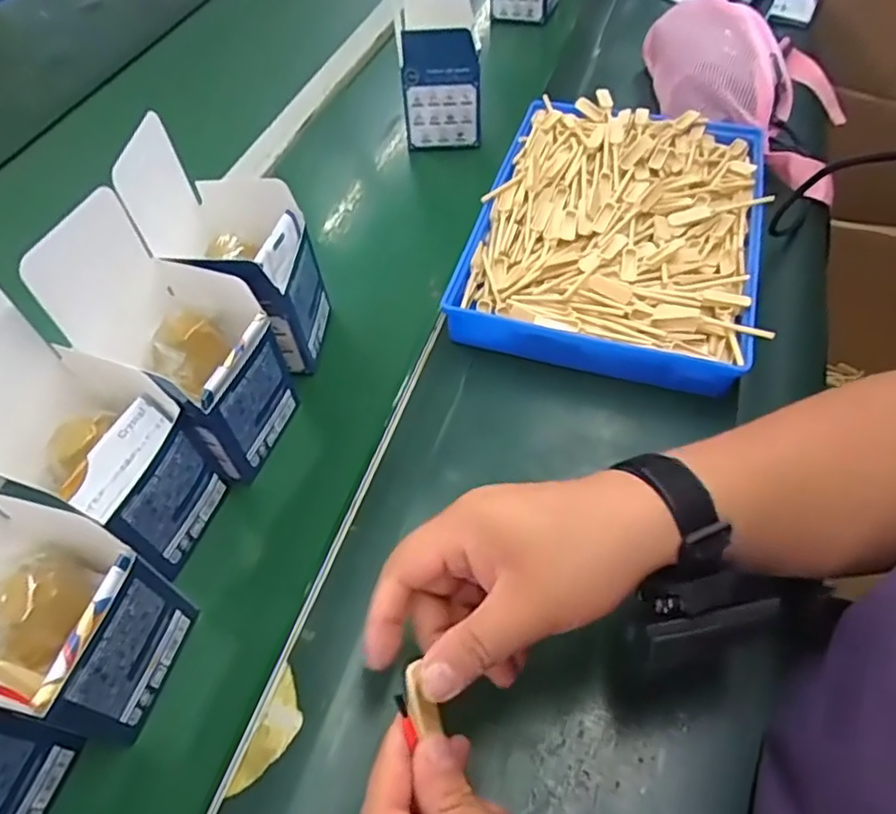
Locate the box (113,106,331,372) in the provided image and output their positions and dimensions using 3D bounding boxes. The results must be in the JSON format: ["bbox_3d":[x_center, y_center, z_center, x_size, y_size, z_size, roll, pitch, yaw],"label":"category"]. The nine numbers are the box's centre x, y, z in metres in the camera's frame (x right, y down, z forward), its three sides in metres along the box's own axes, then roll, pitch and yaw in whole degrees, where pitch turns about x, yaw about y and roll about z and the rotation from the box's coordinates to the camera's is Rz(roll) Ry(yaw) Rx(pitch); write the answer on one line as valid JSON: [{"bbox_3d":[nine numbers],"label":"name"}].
[{"bbox_3d":[-0.157,-0.107,0.474,0.100,0.149,0.098,11,55,11],"label":"box"}]

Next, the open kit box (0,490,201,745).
[{"bbox_3d":[-0.216,0.098,0.317,0.095,0.159,0.093,12,56,12],"label":"open kit box"}]

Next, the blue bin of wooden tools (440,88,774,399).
[{"bbox_3d":[0.148,-0.165,0.554,0.234,0.052,0.313,13,56,12],"label":"blue bin of wooden tools"}]

